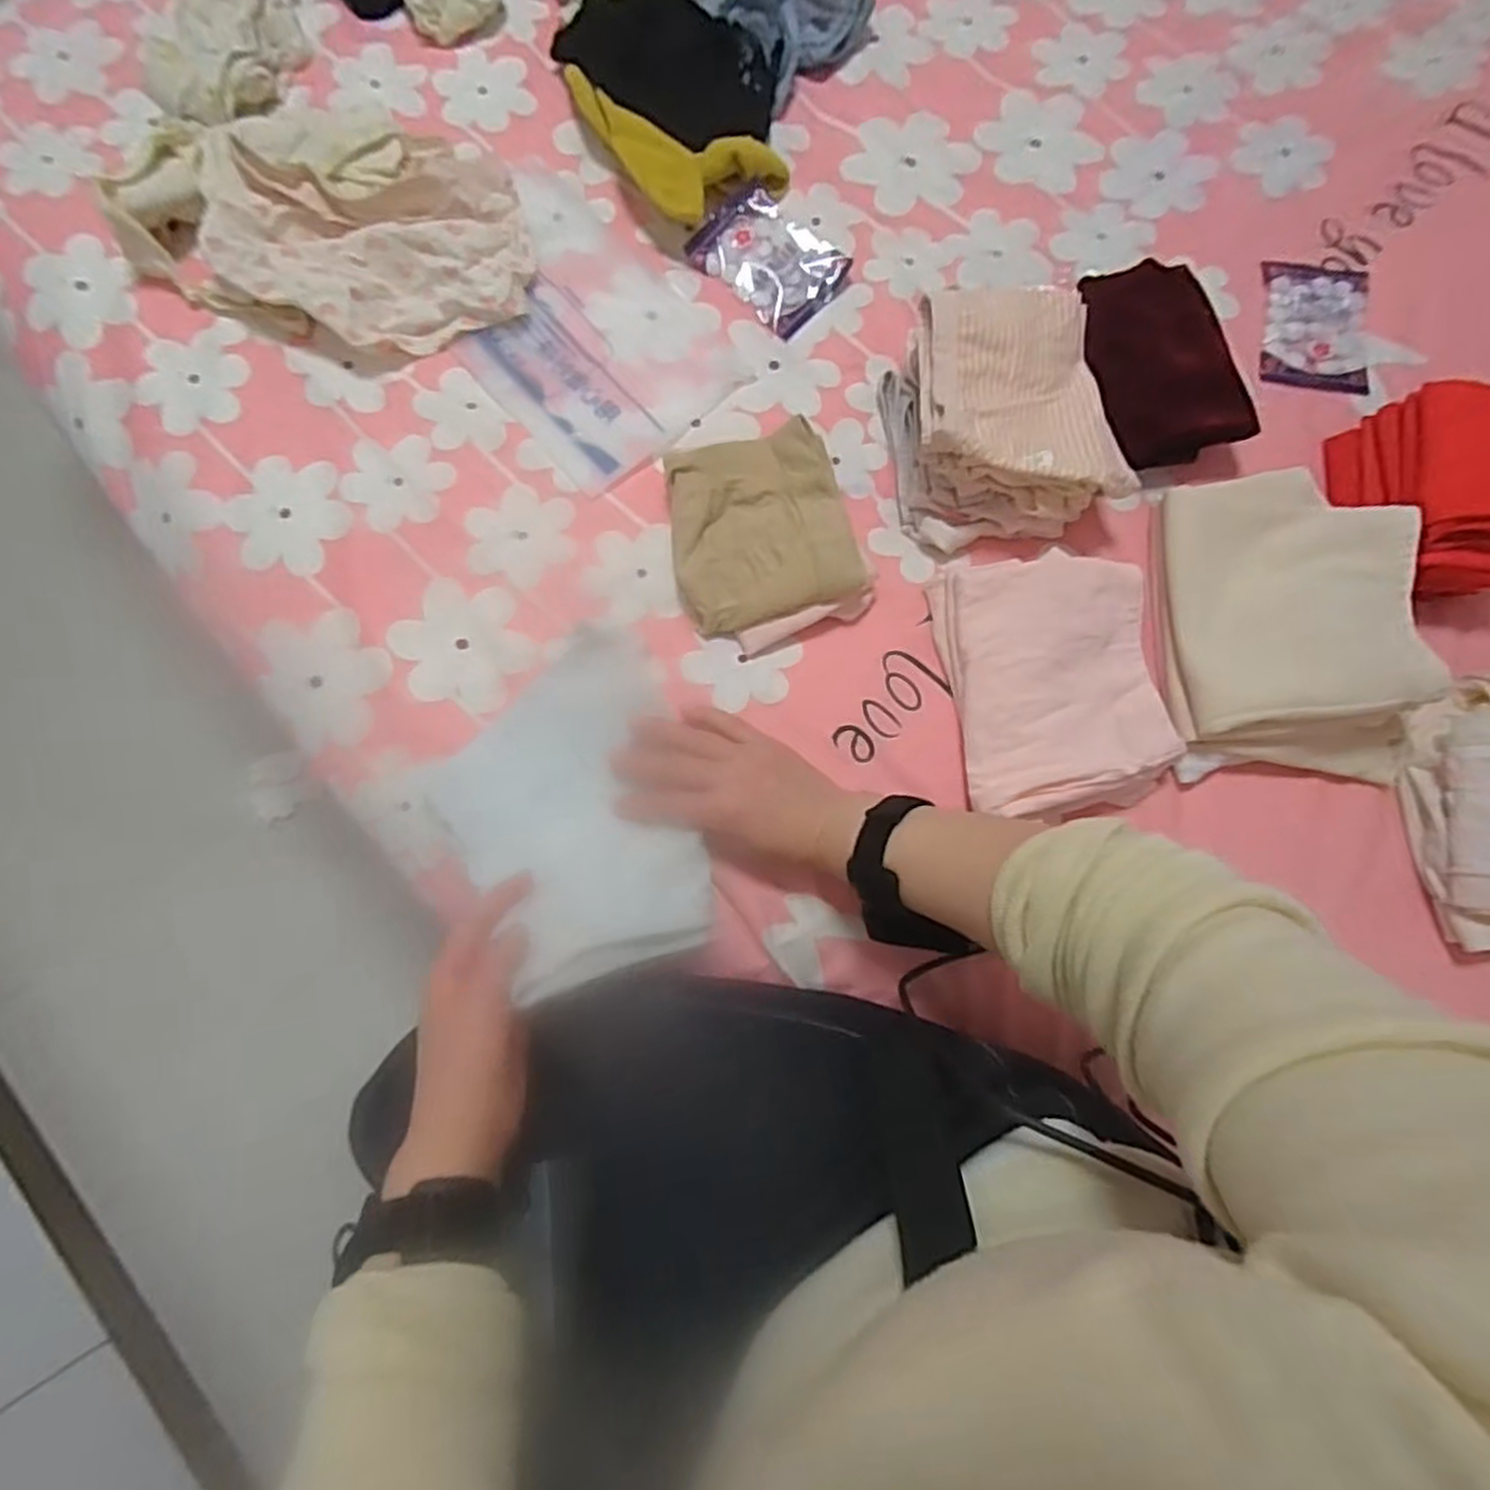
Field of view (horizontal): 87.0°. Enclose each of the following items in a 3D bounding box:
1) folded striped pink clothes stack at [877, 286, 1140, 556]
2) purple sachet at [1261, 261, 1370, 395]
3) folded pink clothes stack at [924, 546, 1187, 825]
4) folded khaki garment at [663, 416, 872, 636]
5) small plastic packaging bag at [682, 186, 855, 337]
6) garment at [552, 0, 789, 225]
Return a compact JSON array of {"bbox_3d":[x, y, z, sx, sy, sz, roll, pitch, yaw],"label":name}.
[{"bbox_3d":[0.176,-0.223,0.537,0.139,0.074,0.153,-8,80,-1],"label":"folded striped pink clothes stack"},{"bbox_3d":[0.436,-0.318,0.598,0.075,0.014,0.106,5,80,1],"label":"purple sachet"},{"bbox_3d":[0.204,-0.039,0.520,0.131,0.040,0.177,-7,80,-1],"label":"folded pink clothes stack"},{"bbox_3d":[0.010,-0.148,0.541,0.119,0.031,0.124,-14,80,-2],"label":"folded khaki garment"},{"bbox_3d":[0.019,-0.370,0.599,0.105,0.015,0.076,42,83,7],"label":"small plastic packaging bag"},{"bbox_3d":[-0.047,-0.500,0.605,0.145,0.043,0.193,-29,81,-5],"label":"garment"}]

